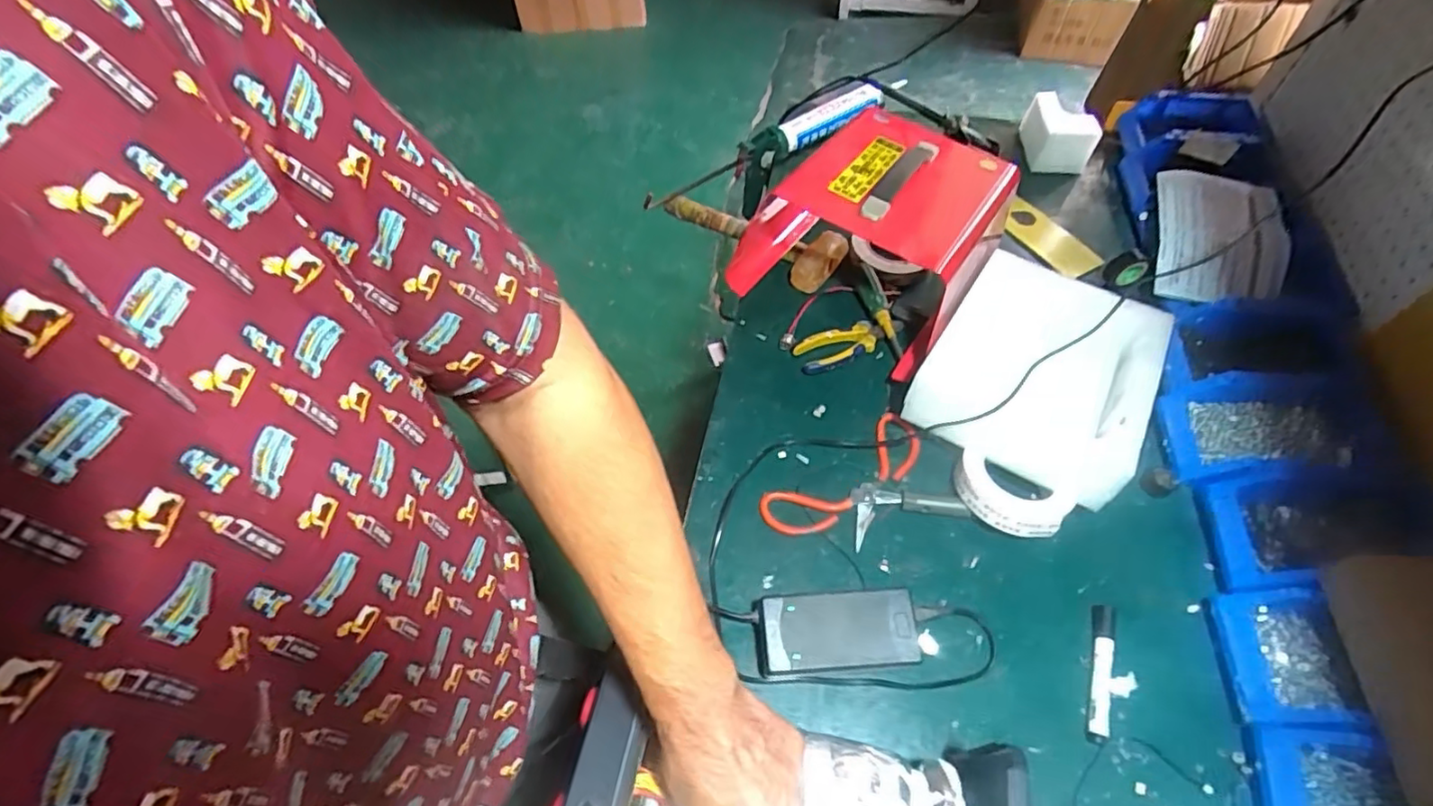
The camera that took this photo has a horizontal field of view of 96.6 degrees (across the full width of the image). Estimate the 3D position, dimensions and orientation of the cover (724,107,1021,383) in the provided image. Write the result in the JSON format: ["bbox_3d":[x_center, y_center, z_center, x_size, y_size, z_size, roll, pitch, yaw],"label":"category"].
[{"bbox_3d":[0.201,-0.233,0.840,0.289,0.182,0.299,26,61,17],"label":"cover"}]

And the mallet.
[{"bbox_3d":[0.041,-0.245,0.946,0.293,0.048,0.098,25,61,17],"label":"mallet"}]

